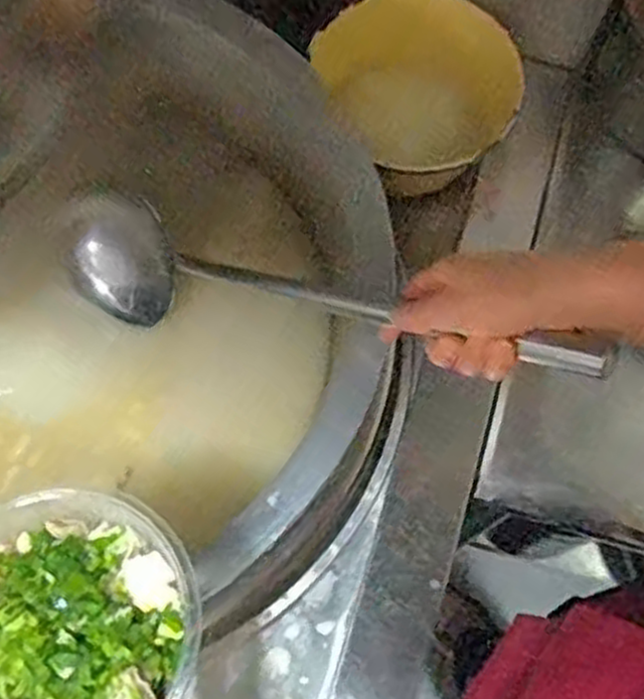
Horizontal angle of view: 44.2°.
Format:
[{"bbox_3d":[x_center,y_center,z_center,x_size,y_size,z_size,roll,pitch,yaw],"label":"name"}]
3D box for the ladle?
[{"bbox_3d":[-0.026,-0.038,0.618,0.503,0.089,0.084,17,65,37],"label":"ladle"}]

